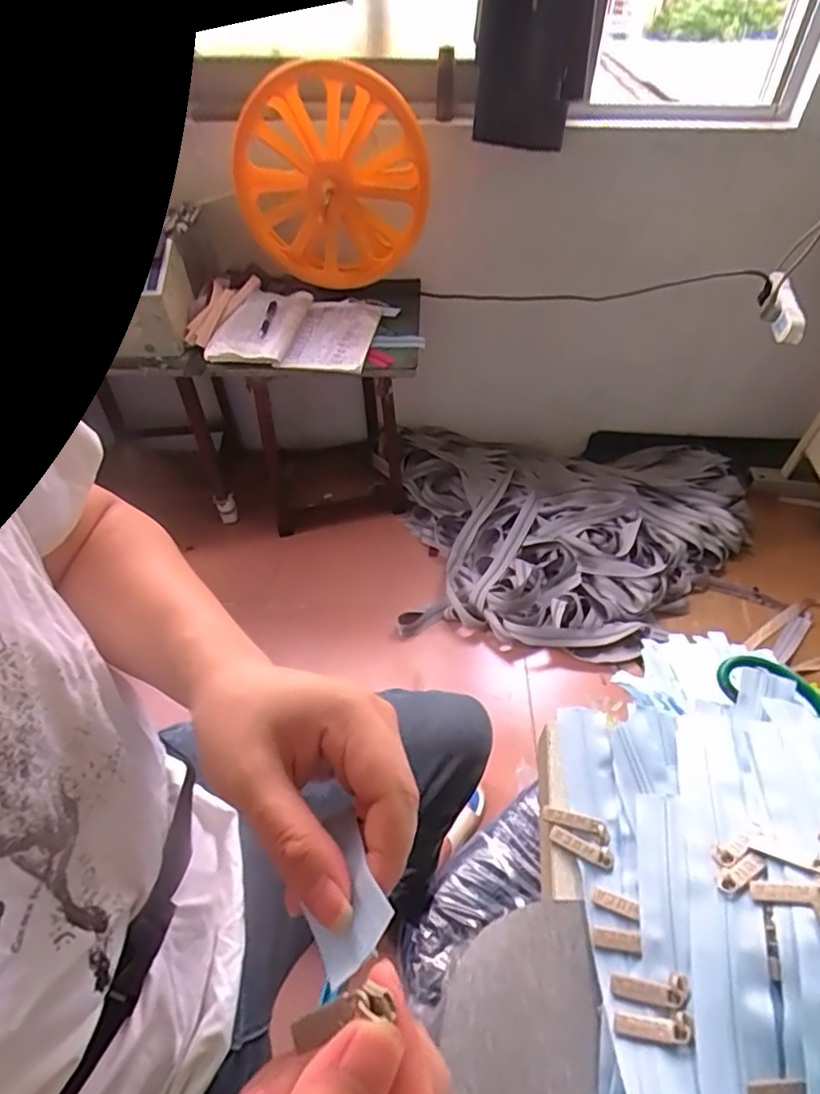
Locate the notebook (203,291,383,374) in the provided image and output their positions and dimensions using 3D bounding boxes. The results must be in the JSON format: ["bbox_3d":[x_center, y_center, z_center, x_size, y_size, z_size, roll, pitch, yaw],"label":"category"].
[{"bbox_3d":[-0.224,-0.439,1.168,0.298,0.047,0.237,6,49,7],"label":"notebook"}]

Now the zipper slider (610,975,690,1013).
[{"bbox_3d":[0.120,0.223,0.294,0.040,0.004,0.014,-27,34,38],"label":"zipper slider"}]

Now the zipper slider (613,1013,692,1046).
[{"bbox_3d":[0.117,0.233,0.282,0.038,0.004,0.011,-27,38,33],"label":"zipper slider"}]

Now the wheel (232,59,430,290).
[{"bbox_3d":[-0.145,-0.658,1.073,0.340,0.363,0.075,14,47,-9],"label":"wheel"}]

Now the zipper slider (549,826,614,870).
[{"bbox_3d":[0.105,0.184,0.356,0.038,0.008,0.011,21,52,19],"label":"zipper slider"}]

